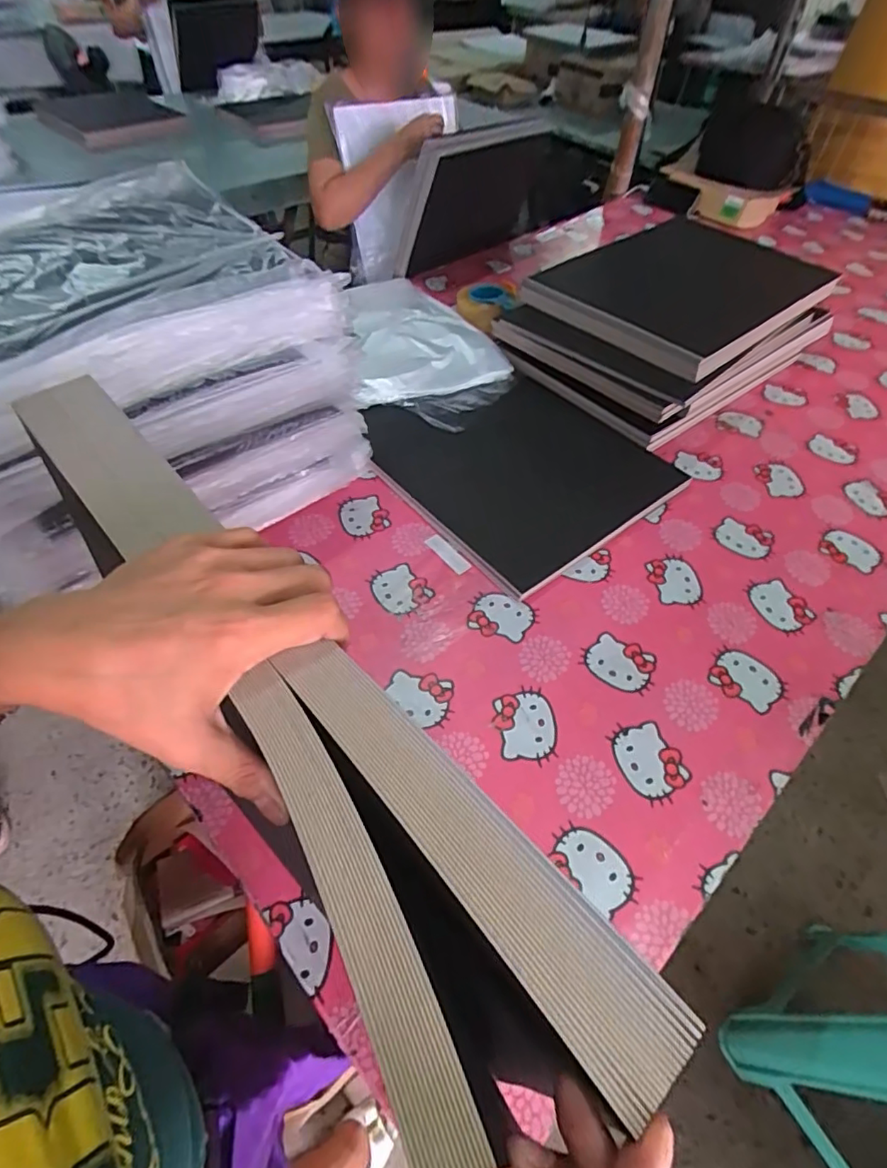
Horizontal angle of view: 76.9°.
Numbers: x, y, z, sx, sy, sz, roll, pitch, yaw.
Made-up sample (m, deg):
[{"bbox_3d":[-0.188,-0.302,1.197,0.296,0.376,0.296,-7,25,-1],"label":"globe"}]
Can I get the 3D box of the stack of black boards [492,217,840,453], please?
[{"bbox_3d":[0.429,-0.517,1.094,0.606,0.187,0.392,-34,60,-25],"label":"stack of black boards"}]

